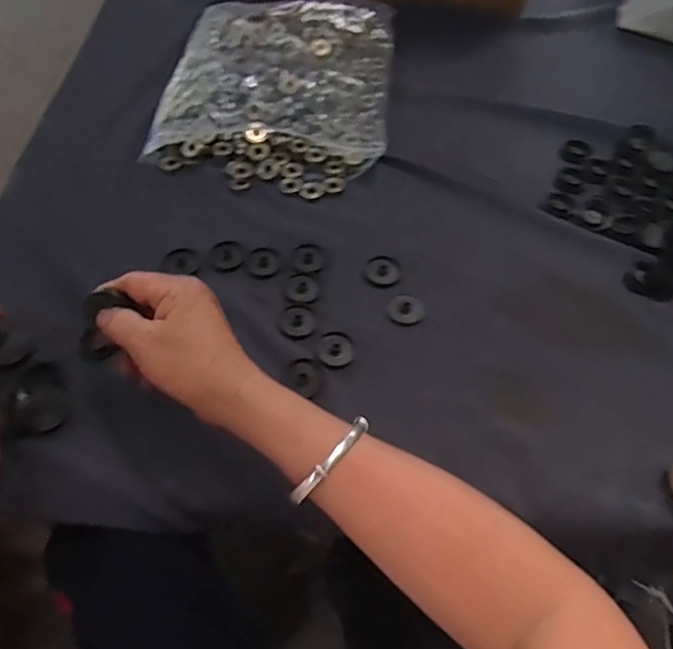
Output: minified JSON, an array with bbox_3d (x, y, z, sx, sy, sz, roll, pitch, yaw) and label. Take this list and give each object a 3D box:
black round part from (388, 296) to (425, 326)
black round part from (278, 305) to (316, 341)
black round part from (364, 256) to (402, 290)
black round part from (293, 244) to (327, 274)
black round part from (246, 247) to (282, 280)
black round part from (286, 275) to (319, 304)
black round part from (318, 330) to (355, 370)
[{"bbox_3d":[0.061,-0.013,0.479,0.030,0.007,0.031,1,57,-1],"label":"black round part"},{"bbox_3d":[-0.033,-0.001,0.469,0.029,0.004,0.036,-5,57,-5],"label":"black round part"},{"bbox_3d":[0.042,-0.048,0.502,0.032,0.004,0.035,1,57,-1],"label":"black round part"},{"bbox_3d":[-0.025,-0.061,0.506,0.029,0.004,0.034,-4,57,-4],"label":"black round part"},{"bbox_3d":[-0.066,-0.058,0.505,0.031,0.004,0.036,-2,57,-3],"label":"black round part"},{"bbox_3d":[-0.030,-0.031,0.488,0.027,0.004,0.030,-7,57,-6],"label":"black round part"},{"bbox_3d":[0.000,0.020,0.456,0.029,0.004,0.037,-4,57,-4],"label":"black round part"}]

